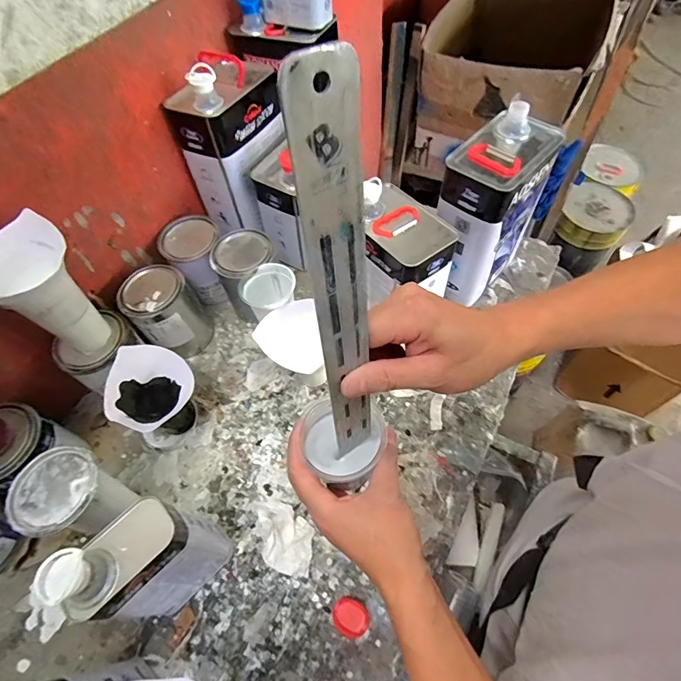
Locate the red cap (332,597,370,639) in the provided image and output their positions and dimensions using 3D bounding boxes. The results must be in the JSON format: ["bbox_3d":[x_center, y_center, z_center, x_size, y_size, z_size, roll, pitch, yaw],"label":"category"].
[{"bbox_3d":[0.013,0.340,0.503,0.044,0.023,0.037,28,64,19],"label":"red cap"}]

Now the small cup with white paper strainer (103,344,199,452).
[{"bbox_3d":[-0.274,0.088,0.619,0.096,0.141,0.114,20,62,16],"label":"small cup with white paper strainer"}]

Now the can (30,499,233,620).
[{"bbox_3d":[-0.209,0.249,0.460,0.058,0.230,0.113,35,66,22],"label":"can"}]

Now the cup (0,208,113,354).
[{"bbox_3d":[-0.370,-0.051,0.532,0.084,0.173,0.117,34,66,22],"label":"cup"}]

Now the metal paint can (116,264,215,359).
[{"bbox_3d":[-0.287,-0.042,0.693,0.106,0.145,0.093,-37,63,-18],"label":"metal paint can"}]

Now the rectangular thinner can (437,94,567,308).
[{"bbox_3d":[0.241,-0.213,0.674,0.111,0.260,0.173,36,67,23],"label":"rectangular thinner can"}]

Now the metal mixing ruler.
[{"bbox_3d":[0.002,-0.009,0.231,0.033,0.260,0.004,-28,51,-19],"label":"metal mixing ruler"}]

